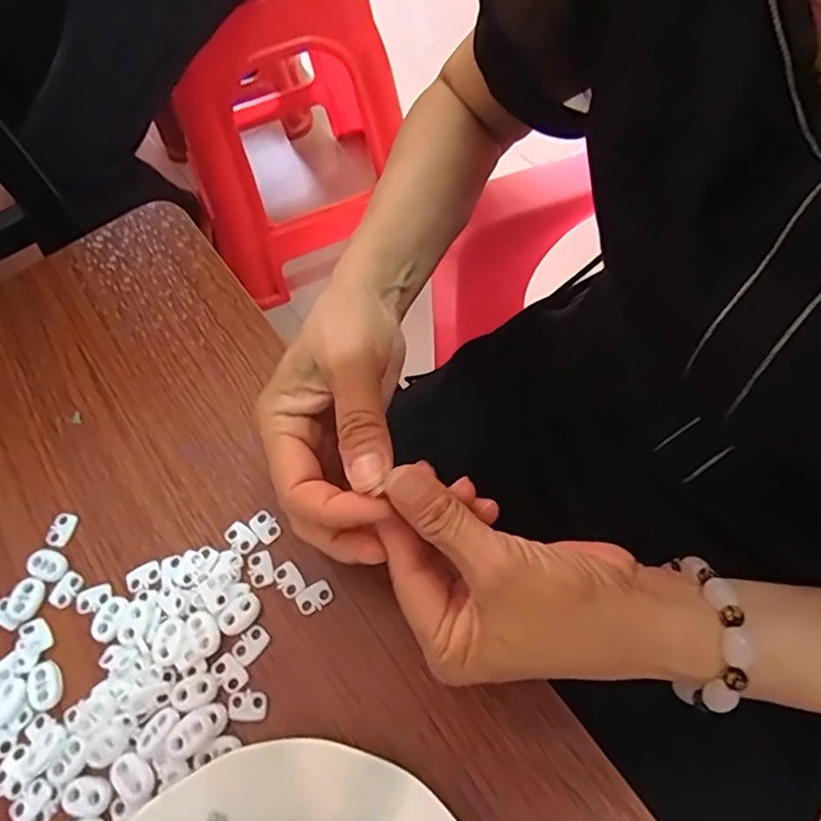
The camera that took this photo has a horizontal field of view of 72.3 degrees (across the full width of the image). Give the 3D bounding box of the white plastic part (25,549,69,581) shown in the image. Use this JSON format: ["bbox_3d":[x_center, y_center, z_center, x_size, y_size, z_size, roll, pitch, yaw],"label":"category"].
[{"bbox_3d":[-0.202,0.086,0.313,0.022,0.006,0.015,19,66,14],"label":"white plastic part"}]

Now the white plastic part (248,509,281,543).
[{"bbox_3d":[-0.082,0.064,0.314,0.013,0.004,0.019,-41,66,-15],"label":"white plastic part"}]

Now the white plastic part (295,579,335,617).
[{"bbox_3d":[-0.050,0.098,0.294,0.019,0.004,0.013,-33,65,-12],"label":"white plastic part"}]

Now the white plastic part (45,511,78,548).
[{"bbox_3d":[-0.201,0.068,0.325,0.013,0.004,0.020,4,63,7],"label":"white plastic part"}]

